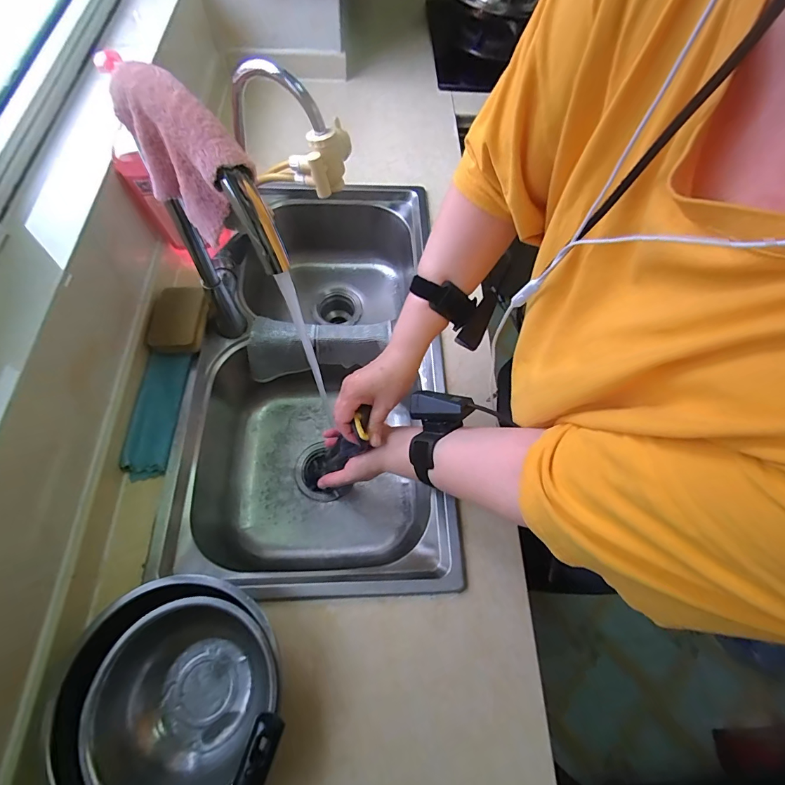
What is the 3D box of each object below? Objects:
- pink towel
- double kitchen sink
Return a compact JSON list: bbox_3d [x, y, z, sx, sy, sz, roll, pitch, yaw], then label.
[{"bbox_3d":[-0.173,-0.195,0.330,0.048,0.099,0.137,-40,73,-20],"label":"pink towel"},{"bbox_3d":[-0.127,-0.034,0.740,0.393,0.207,0.725,0,65,-4],"label":"double kitchen sink"}]

